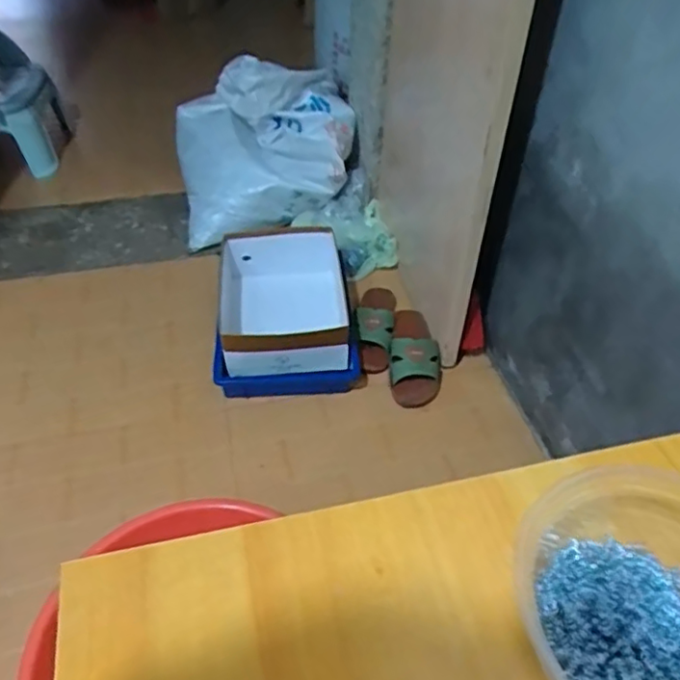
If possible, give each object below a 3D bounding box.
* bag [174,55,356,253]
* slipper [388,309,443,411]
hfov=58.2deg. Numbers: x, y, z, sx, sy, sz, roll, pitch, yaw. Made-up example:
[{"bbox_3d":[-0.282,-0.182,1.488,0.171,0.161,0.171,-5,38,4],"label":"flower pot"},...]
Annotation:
[{"bbox_3d":[-0.175,-0.444,1.421,0.393,0.297,0.323,-8,46,-11],"label":"bag"},{"bbox_3d":[0.138,0.020,1.114,0.091,0.079,0.220,5,45,2],"label":"slipper"}]

